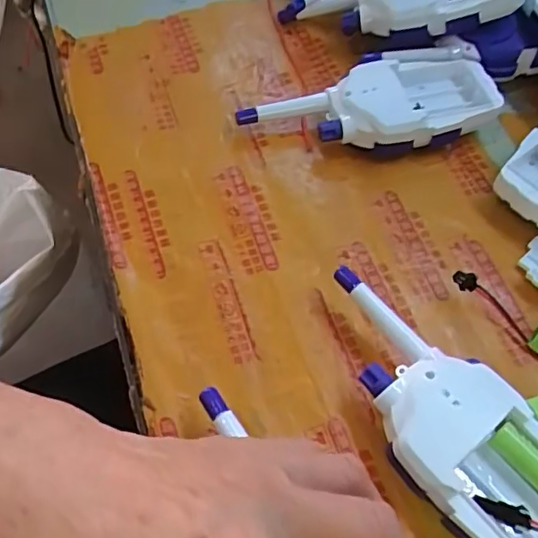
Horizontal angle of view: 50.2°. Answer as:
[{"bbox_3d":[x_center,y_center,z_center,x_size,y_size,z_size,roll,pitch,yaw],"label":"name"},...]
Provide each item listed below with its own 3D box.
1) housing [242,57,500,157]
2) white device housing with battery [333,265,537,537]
[{"bbox_3d":[0.067,-0.105,0.379,0.168,0.034,0.067,-12,60,-10],"label":"housing"},{"bbox_3d":[0.081,0.072,0.271,0.060,0.034,0.163,-33,65,-21],"label":"white device housing with battery"}]

